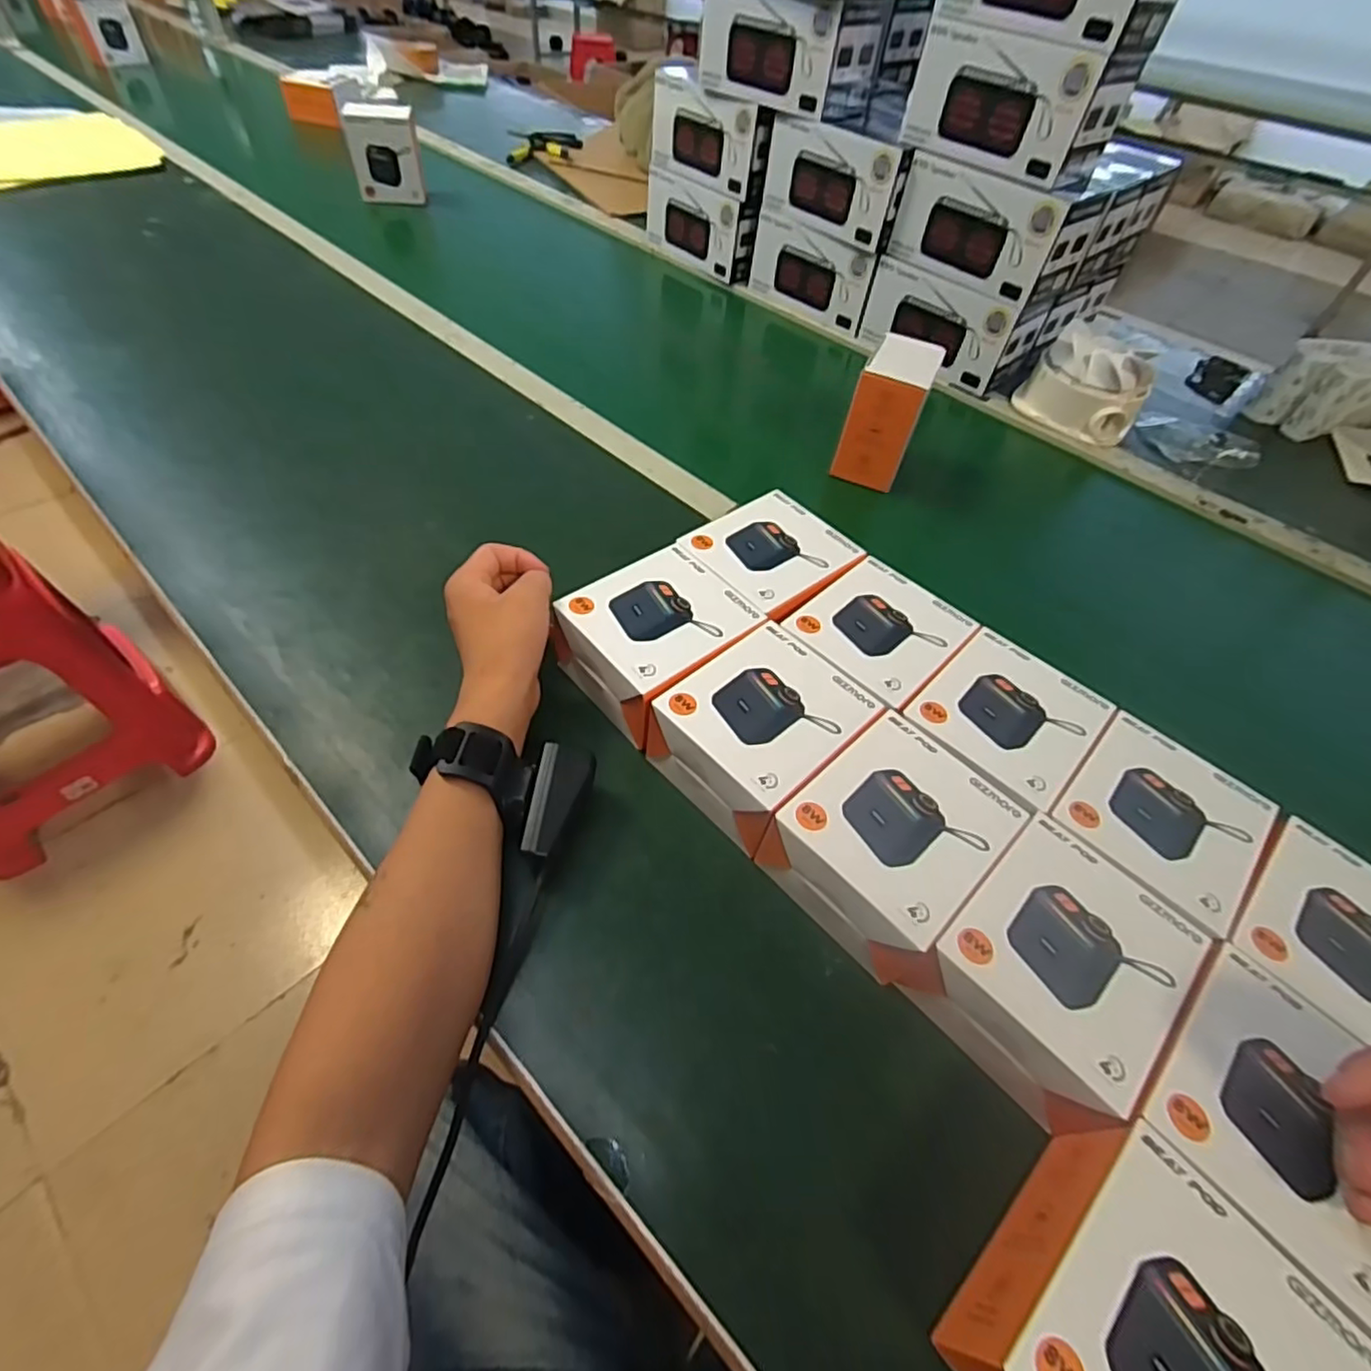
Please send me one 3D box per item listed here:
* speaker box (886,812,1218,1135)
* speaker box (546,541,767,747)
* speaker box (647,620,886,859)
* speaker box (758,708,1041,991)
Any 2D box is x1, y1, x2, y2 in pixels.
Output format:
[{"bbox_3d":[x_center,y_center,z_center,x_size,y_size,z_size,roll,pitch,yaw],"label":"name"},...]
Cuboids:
[{"bbox_3d":[0.190,0.147,0.338,0.115,0.058,0.096,-35,62,-28],"label":"speaker box"},{"bbox_3d":[-0.019,-0.034,0.455,0.117,0.057,0.101,-35,62,-28],"label":"speaker box"},{"bbox_3d":[0.047,0.030,0.409,0.119,0.053,0.099,-34,62,-28],"label":"speaker box"},{"bbox_3d":[0.116,0.090,0.368,0.119,0.054,0.097,-36,63,-29],"label":"speaker box"}]

